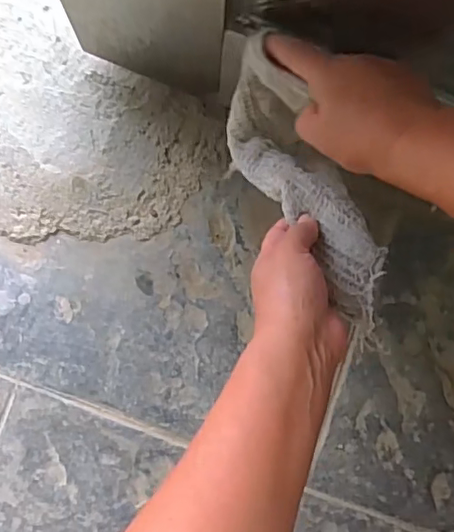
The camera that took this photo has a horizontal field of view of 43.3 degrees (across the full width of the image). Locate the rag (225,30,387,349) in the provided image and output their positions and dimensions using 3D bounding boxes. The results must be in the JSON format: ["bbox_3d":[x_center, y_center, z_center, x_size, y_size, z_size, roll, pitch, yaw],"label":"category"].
[{"bbox_3d":[0.061,-0.055,0.414,0.061,0.090,0.209,-25,73,-5],"label":"rag"}]

